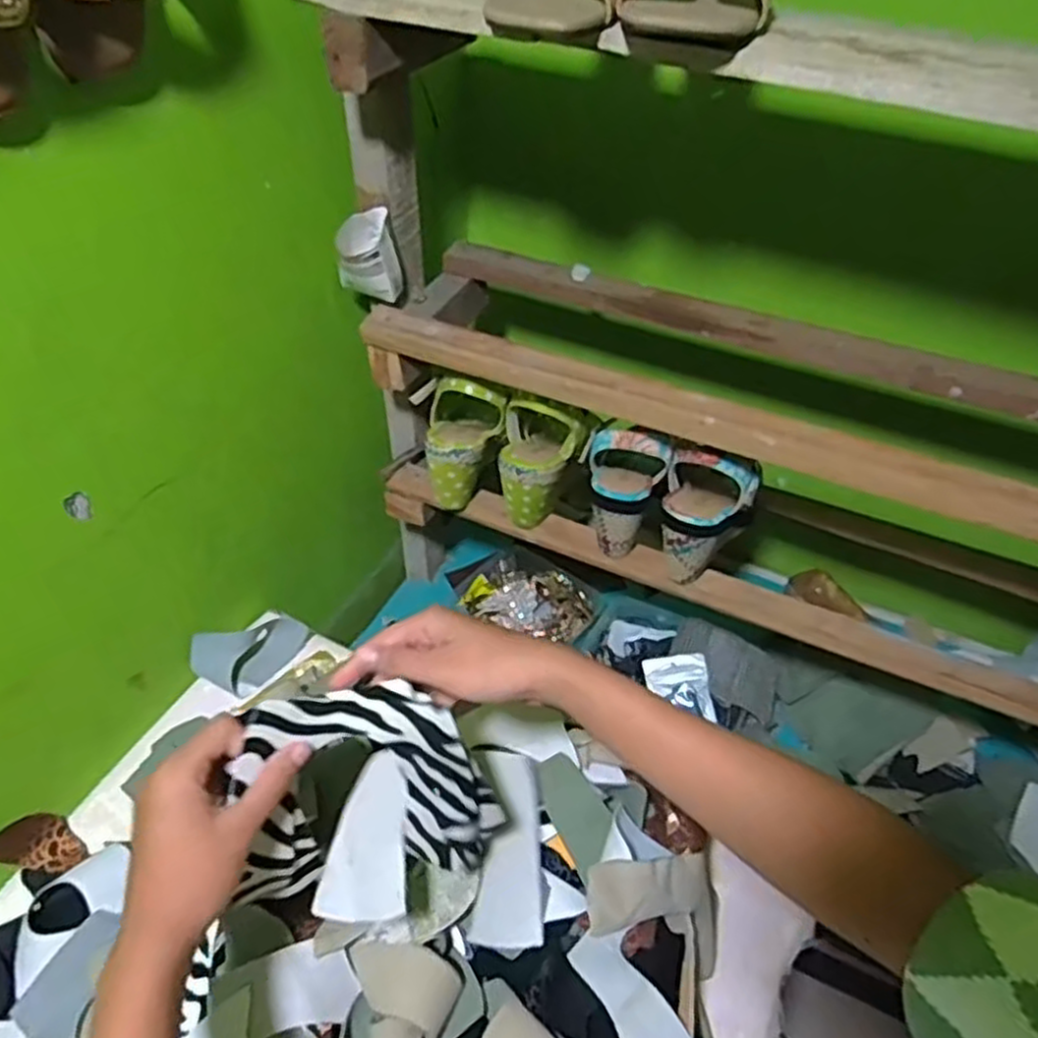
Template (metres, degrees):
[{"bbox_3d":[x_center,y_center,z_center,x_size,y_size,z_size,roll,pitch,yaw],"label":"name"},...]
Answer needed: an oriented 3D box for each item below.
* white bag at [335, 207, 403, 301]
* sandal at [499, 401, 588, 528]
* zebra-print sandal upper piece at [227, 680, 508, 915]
[{"bbox_3d":[-0.144,-0.249,0.733,0.060,0.076,0.045,-2,44,-5],"label":"white bag"},{"bbox_3d":[0.022,-0.060,0.780,0.083,0.129,0.079,4,44,1],"label":"sandal"},{"bbox_3d":[-0.096,0.168,0.457,0.140,0.113,0.100,-27,51,-27],"label":"zebra-print sandal upper piece"}]

